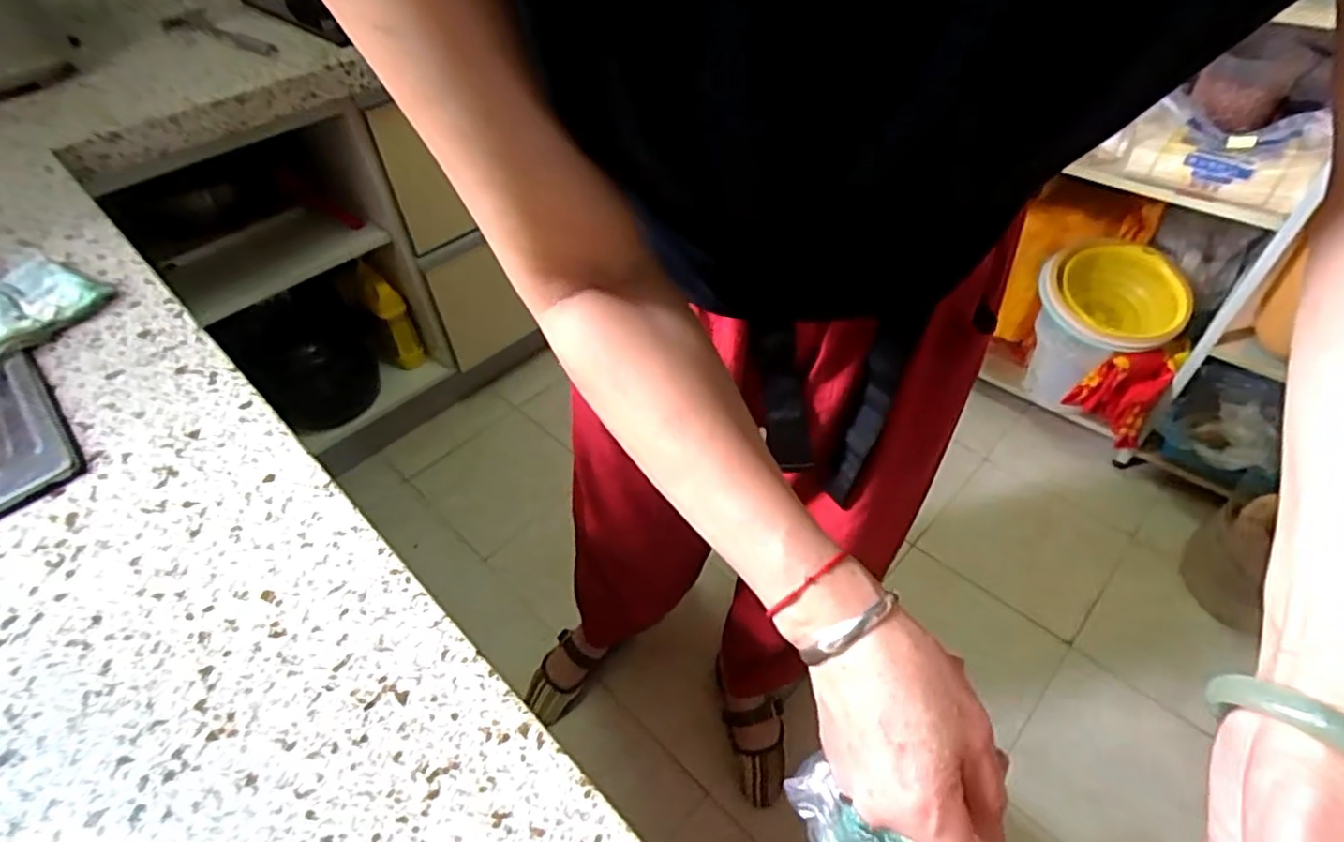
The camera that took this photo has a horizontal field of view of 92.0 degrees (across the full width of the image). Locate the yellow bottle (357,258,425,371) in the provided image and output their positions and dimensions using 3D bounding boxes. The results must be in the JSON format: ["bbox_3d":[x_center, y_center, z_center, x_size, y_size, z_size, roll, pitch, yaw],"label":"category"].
[{"bbox_3d":[-0.620,-0.231,1.431,0.071,0.246,0.081,-27,17,-21],"label":"yellow bottle"}]

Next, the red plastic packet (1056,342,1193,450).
[{"bbox_3d":[0.869,-0.040,1.250,0.156,0.190,0.090,-2,46,2],"label":"red plastic packet"}]

